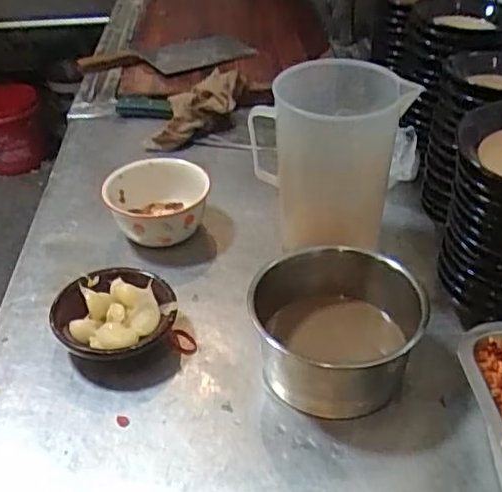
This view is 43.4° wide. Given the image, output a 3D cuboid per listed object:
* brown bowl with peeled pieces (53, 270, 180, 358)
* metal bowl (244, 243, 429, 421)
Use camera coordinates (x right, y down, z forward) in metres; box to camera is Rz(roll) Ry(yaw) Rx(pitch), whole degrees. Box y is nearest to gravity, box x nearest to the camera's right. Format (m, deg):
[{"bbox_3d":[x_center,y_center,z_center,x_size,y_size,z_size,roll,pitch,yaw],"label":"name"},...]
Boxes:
[{"bbox_3d":[-0.134,0.074,0.631,0.116,0.043,0.108,-1,37,1],"label":"brown bowl with peeled pieces"},{"bbox_3d":[0.077,0.079,0.593,0.153,0.091,0.146,-1,37,1],"label":"metal bowl"}]

